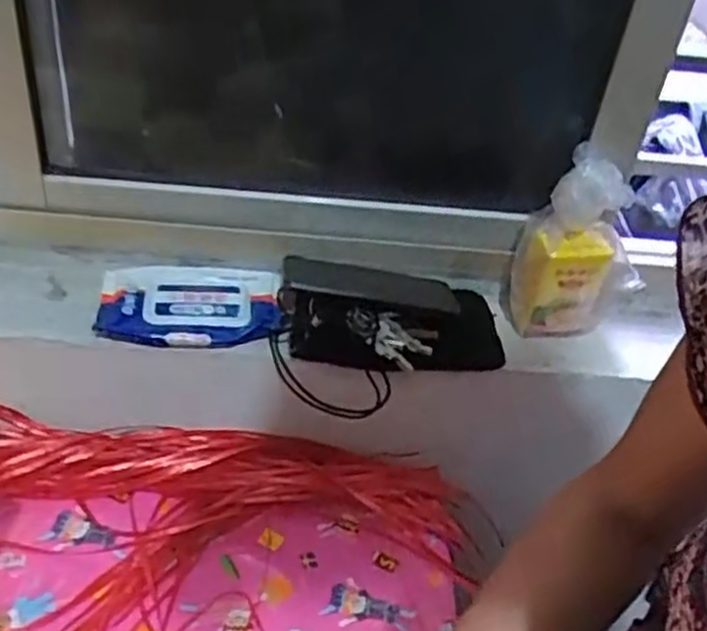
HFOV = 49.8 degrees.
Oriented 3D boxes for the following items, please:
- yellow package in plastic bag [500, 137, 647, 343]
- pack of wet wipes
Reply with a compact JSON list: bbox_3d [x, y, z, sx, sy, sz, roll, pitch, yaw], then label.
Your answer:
[{"bbox_3d":[0.213,-0.057,0.708,0.119,0.177,0.057,11,38,5],"label":"yellow package in plastic bag"},{"bbox_3d":[-0.154,-0.012,0.723,0.167,0.031,0.092,2,38,-7],"label":"pack of wet wipes"}]

